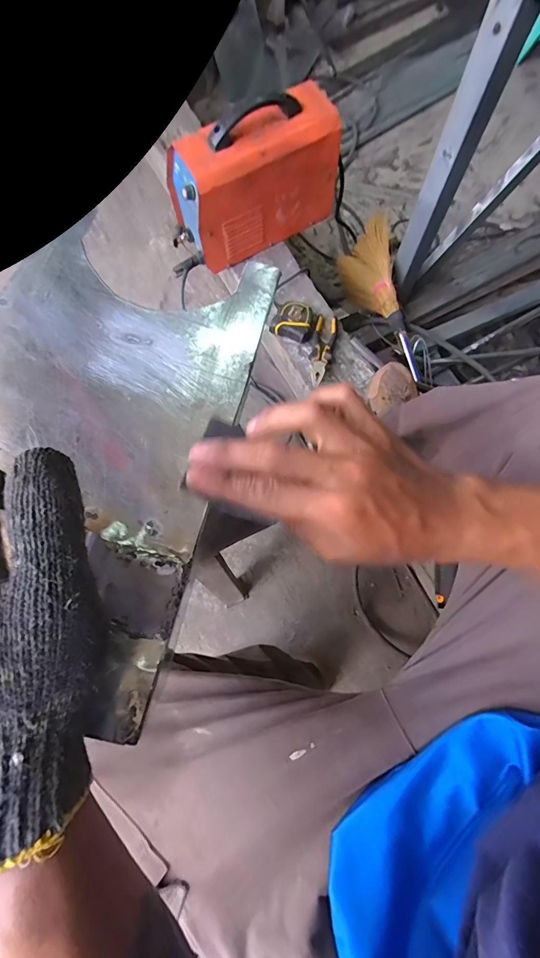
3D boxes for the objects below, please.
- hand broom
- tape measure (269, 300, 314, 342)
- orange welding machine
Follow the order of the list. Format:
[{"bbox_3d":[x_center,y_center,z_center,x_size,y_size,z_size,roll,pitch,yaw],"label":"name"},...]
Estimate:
[{"bbox_3d":[0.306,-0.447,0.978,0.072,0.196,0.411,-24,77,-5],"label":"hand broom"},{"bbox_3d":[0.051,-0.339,0.814,0.089,0.034,0.076,19,77,5],"label":"tape measure"},{"bbox_3d":[-0.031,-0.618,0.793,0.326,0.217,0.135,-28,77,-6],"label":"orange welding machine"}]

